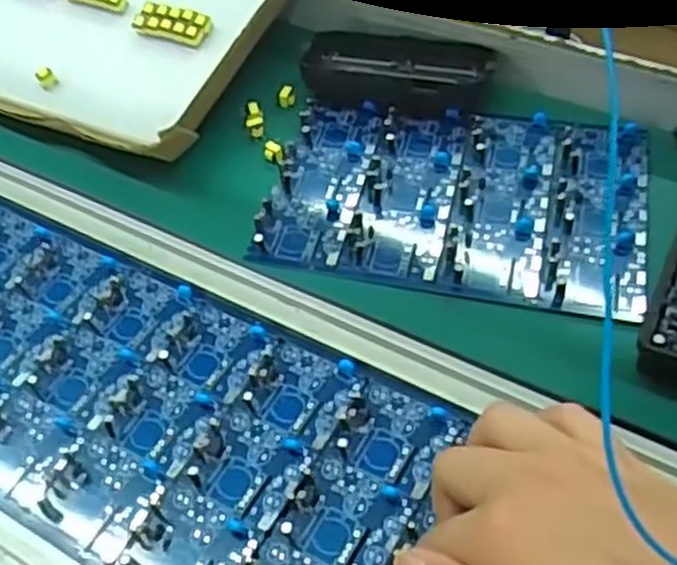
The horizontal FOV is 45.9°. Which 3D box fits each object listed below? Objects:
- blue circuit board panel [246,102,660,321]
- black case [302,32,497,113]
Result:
[{"bbox_3d":[0.065,-0.049,0.428,0.192,0.011,0.129,10,53,13],"label":"blue circuit board panel"},{"bbox_3d":[0.036,-0.127,0.480,0.110,0.021,0.051,10,53,13],"label":"black case"}]

